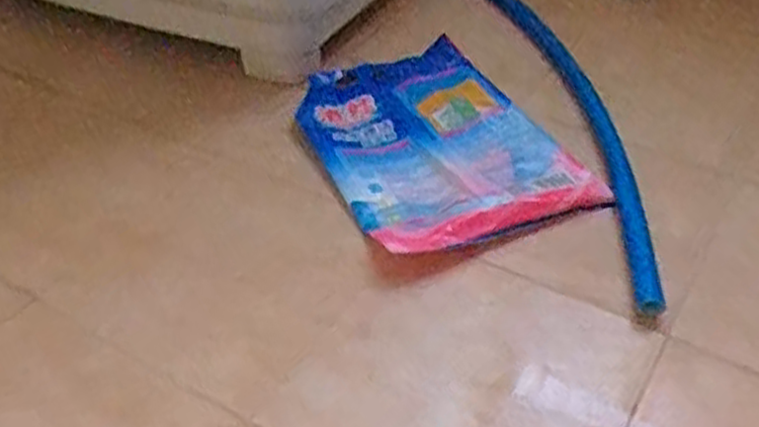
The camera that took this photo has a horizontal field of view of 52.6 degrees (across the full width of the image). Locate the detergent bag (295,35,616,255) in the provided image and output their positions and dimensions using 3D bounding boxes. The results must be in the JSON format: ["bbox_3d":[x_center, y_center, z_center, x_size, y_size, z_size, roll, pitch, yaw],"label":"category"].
[{"bbox_3d":[0.068,-0.104,1.013,0.289,0.027,0.413,-16,43,-16],"label":"detergent bag"}]

